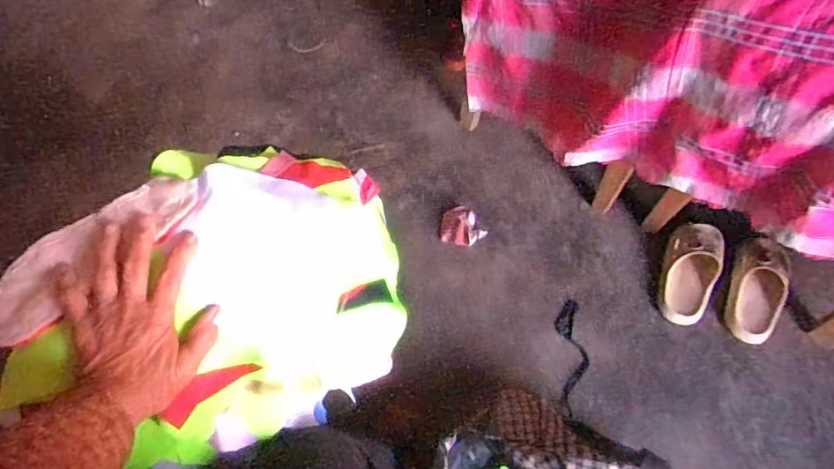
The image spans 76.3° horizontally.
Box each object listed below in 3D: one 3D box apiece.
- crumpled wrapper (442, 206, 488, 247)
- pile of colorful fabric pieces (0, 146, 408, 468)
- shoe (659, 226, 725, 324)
[{"bbox_3d":[0.094,-0.013,1.073,0.087,0.038,0.081,9,61,3],"label":"crumpled wrapper"},{"bbox_3d":[-0.189,0.057,0.502,0.352,0.144,0.261,-15,62,-11],"label":"pile of colorful fabric pieces"},{"bbox_3d":[0.530,0.075,1.022,0.090,0.062,0.198,18,61,8],"label":"shoe"}]

